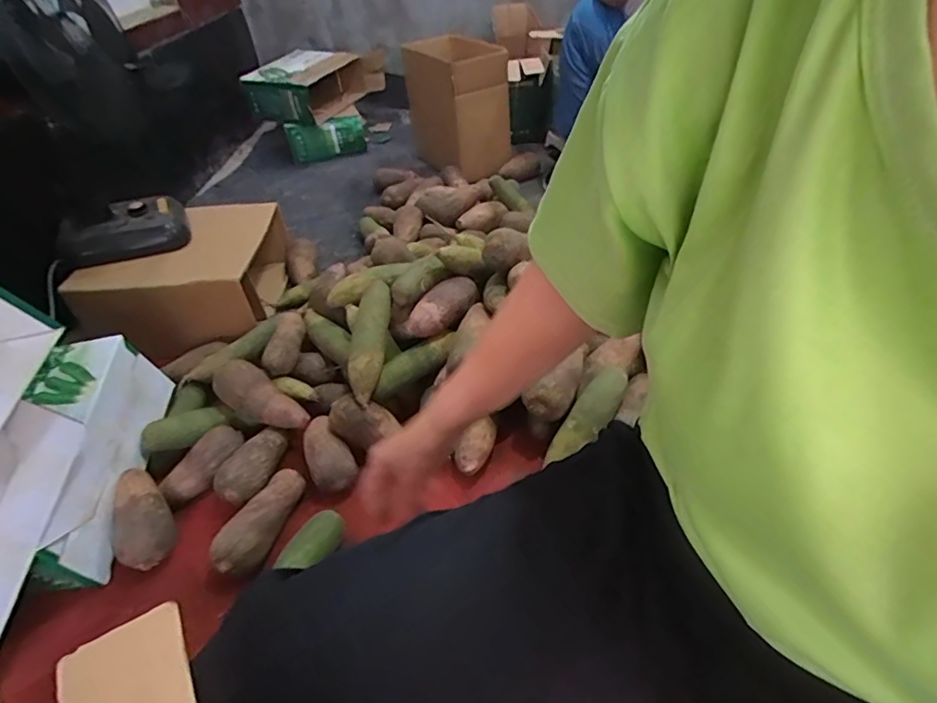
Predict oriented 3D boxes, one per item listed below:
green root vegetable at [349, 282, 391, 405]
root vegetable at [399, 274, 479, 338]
[{"bbox_3d":[-0.160,-0.024,0.852,0.053,0.052,0.214,-1,55,7],"label":"green root vegetable"},{"bbox_3d":[-0.043,-0.080,0.902,0.063,0.054,0.151,28,52,33],"label":"root vegetable"}]

